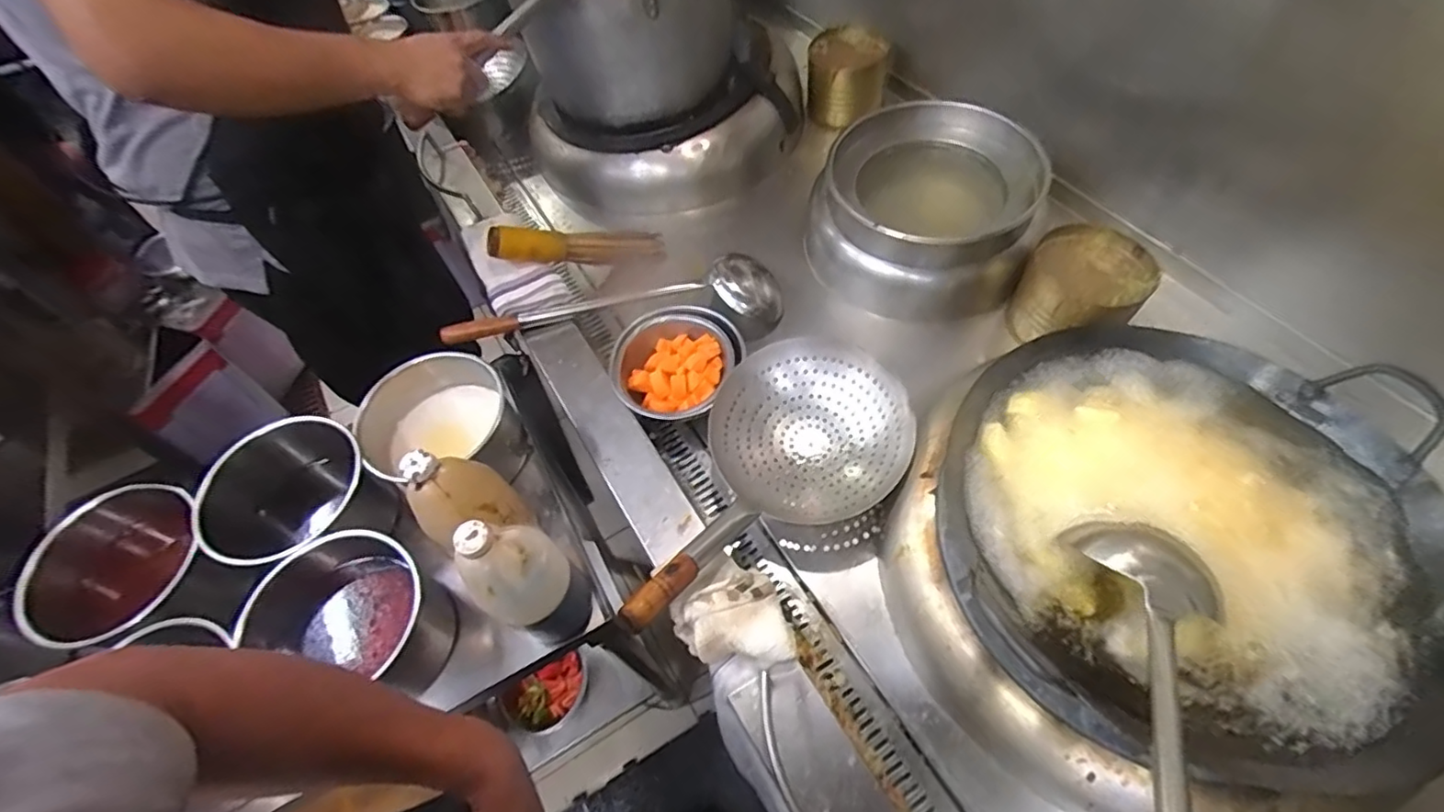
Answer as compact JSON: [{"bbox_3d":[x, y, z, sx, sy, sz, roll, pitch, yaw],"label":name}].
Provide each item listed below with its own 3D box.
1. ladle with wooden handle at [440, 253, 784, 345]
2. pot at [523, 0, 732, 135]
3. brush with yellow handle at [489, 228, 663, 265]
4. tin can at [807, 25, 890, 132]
[{"bbox_3d":[-0.157,-0.160,0.954,0.501,0.090,0.124,-7,57,-1],"label":"ladle with wooden handle"},{"bbox_3d":[-0.172,-0.702,1.041,0.355,0.249,0.379,-2,57,2],"label":"pot"},{"bbox_3d":[-0.238,-0.276,1.023,0.282,0.060,0.061,-5,55,-20],"label":"brush with yellow handle"},{"bbox_3d":[0.242,-0.639,1.192,0.148,0.118,0.147,-2,57,2],"label":"tin can"}]

